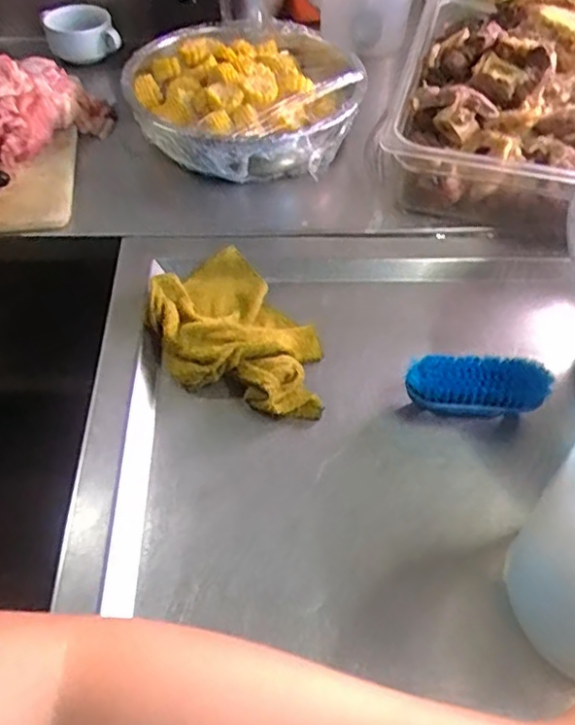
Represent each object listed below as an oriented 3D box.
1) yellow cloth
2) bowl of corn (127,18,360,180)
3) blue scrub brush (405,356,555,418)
[{"bbox_3d":[-0.049,-0.028,0.613,0.145,0.046,0.225,-32,57,-25],"label":"yellow cloth"},{"bbox_3d":[-0.056,-0.361,0.833,0.292,0.096,0.317,1,50,-1],"label":"bowl of corn"},{"bbox_3d":[0.176,0.026,0.571,0.135,0.050,0.050,-1,50,-2],"label":"blue scrub brush"}]

